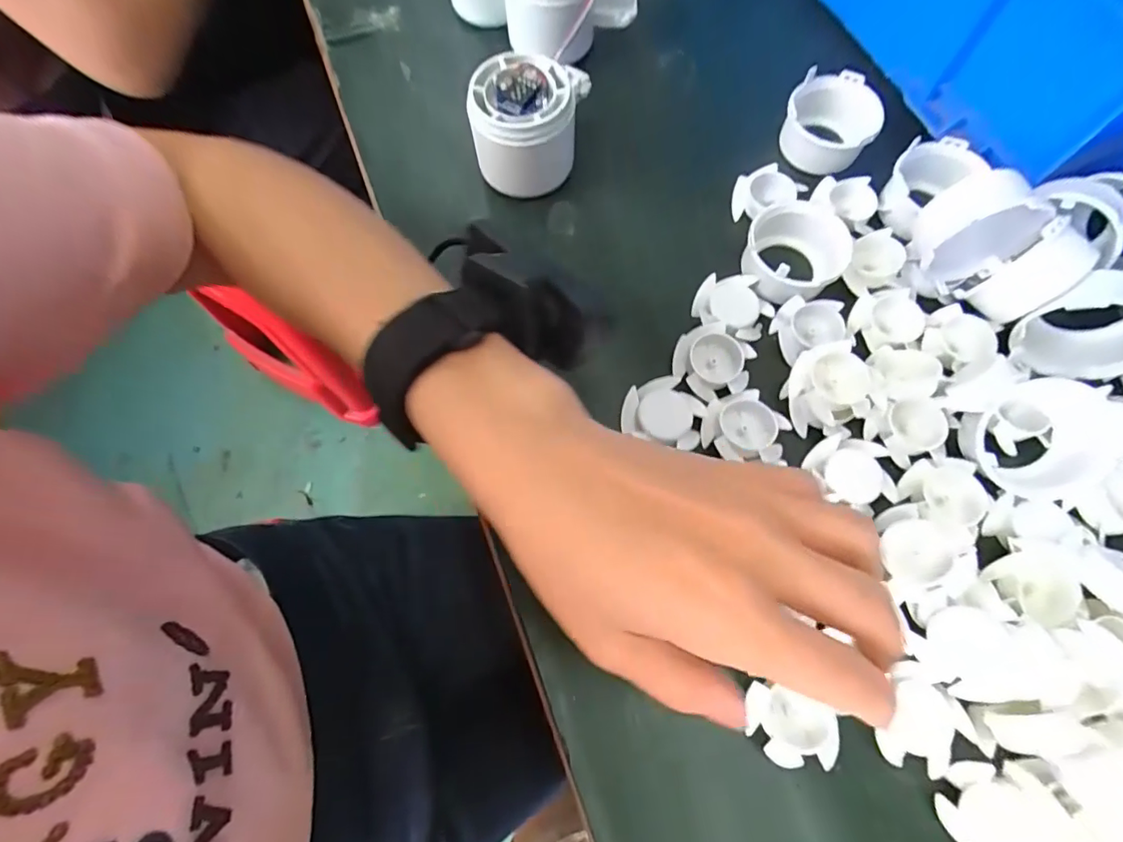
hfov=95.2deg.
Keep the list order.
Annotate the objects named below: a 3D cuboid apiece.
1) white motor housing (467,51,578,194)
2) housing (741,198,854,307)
[{"bbox_3d":[-0.021,-0.165,0.297,0.059,0.056,0.060,0,72,2],"label":"white motor housing"},{"bbox_3d":[0.129,-0.095,0.283,0.053,0.019,0.053,-1,72,2],"label":"housing"}]

